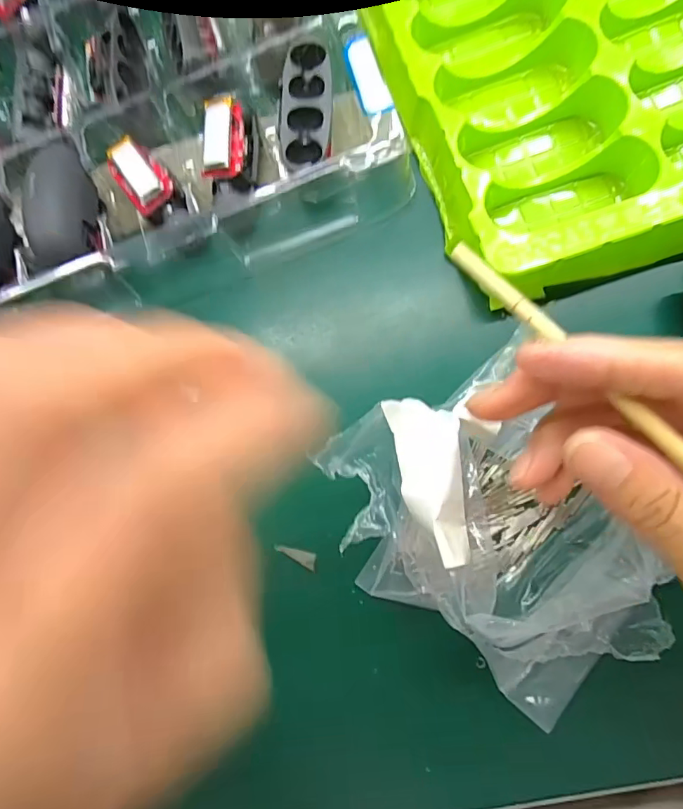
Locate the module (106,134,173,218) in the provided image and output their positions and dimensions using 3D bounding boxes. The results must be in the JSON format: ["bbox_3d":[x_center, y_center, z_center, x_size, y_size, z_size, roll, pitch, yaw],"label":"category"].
[{"bbox_3d":[-0.096,-0.109,0.240,0.021,0.011,0.033,-40,81,0],"label":"module"}]

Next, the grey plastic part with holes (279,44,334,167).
[{"bbox_3d":[-0.016,-0.138,0.233,0.024,0.006,0.059,-3,83,6],"label":"grey plastic part with holes"}]

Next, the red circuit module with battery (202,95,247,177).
[{"bbox_3d":[-0.054,-0.124,0.235,0.018,0.008,0.036,1,83,6],"label":"red circuit module with battery"}]

